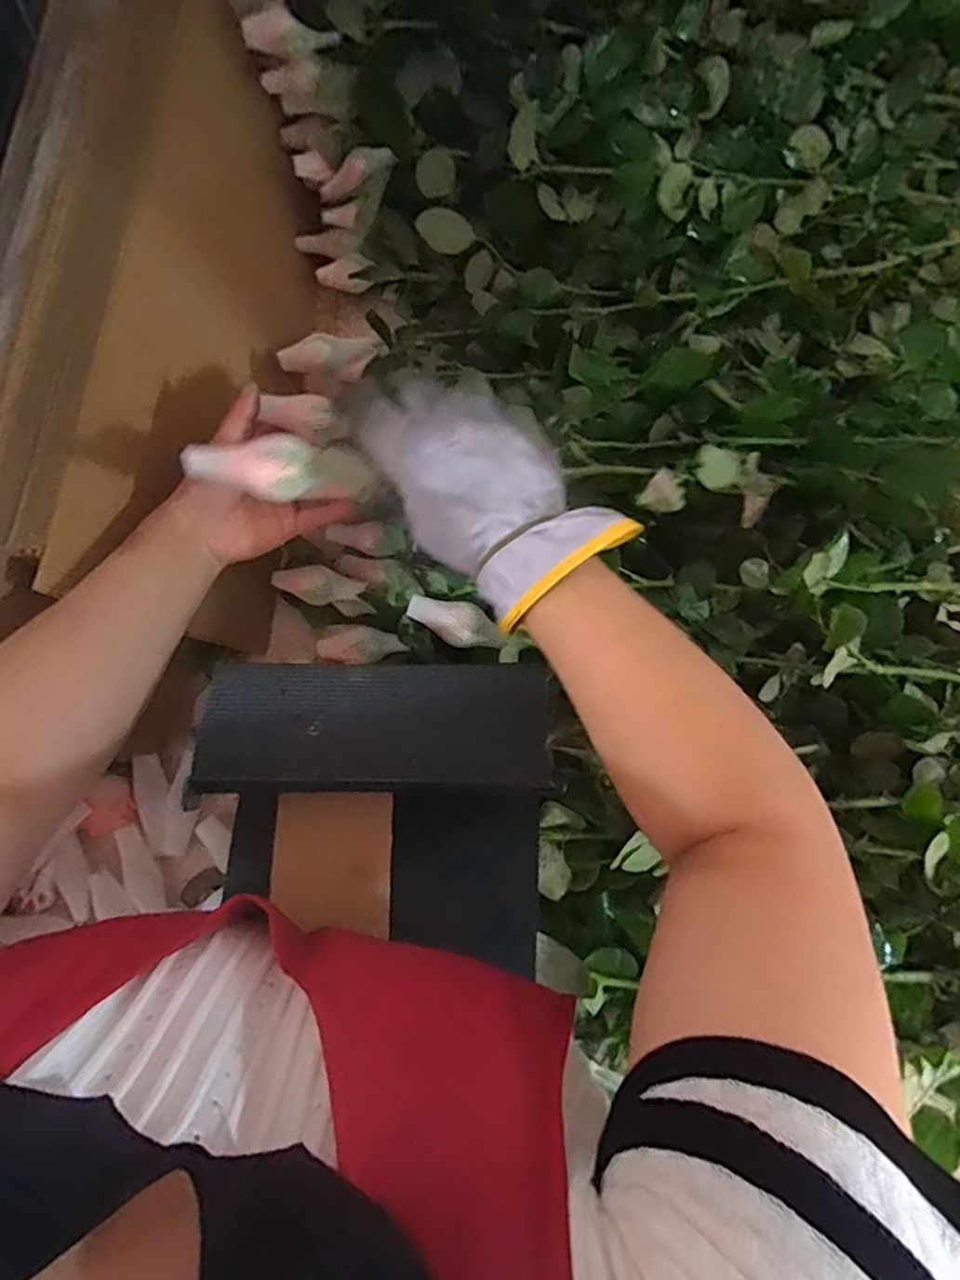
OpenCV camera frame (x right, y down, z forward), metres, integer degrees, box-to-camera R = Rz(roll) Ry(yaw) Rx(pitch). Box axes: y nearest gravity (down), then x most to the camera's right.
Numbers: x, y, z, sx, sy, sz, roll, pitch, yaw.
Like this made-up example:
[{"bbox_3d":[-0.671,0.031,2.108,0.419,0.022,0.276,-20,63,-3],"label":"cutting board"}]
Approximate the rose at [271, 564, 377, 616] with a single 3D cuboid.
[{"bbox_3d":[-0.140,-0.046,0.569,0.089,0.029,0.031,18,77,-18],"label":"rose"}]

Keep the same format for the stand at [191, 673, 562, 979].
[{"bbox_3d":[-0.060,0.112,0.403,0.225,0.079,0.192,2,77,0],"label":"stand"}]

